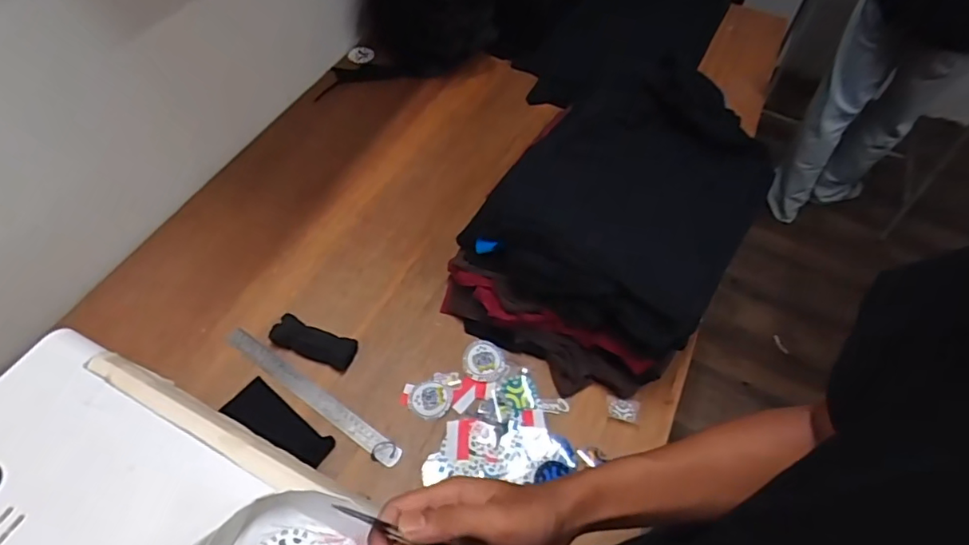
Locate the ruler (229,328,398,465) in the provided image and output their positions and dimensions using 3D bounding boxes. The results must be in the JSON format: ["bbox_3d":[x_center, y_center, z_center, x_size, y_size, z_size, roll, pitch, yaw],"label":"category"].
[{"bbox_3d":[-0.252,0.174,0.788,0.322,0.005,0.029,31,60,16],"label":"ruler"}]

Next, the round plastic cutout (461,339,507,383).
[{"bbox_3d":[-0.001,0.133,0.828,0.063,0.010,0.061,2,55,-3],"label":"round plastic cutout"}]

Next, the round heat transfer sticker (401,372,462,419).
[{"bbox_3d":[-0.080,0.173,0.796,0.072,0.010,0.077,19,56,9],"label":"round heat transfer sticker"}]

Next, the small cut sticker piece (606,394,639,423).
[{"bbox_3d":[0.204,0.201,0.801,0.046,0.005,0.037,9,55,2],"label":"small cut sticker piece"}]

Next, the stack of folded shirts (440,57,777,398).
[{"bbox_3d":[0.233,-0.106,0.892,0.347,0.168,0.573,32,59,17],"label":"stack of folded shirts"}]

